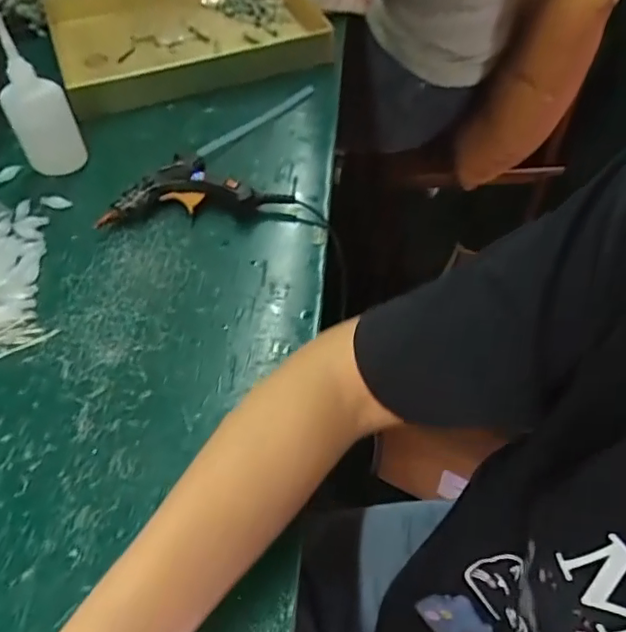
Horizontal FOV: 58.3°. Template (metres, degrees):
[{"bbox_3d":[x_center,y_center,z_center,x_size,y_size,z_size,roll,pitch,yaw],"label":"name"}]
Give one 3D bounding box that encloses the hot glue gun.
[{"bbox_3d":[-0.110,-0.123,0.542,0.174,0.032,0.072,-4,53,-4],"label":"hot glue gun"}]

